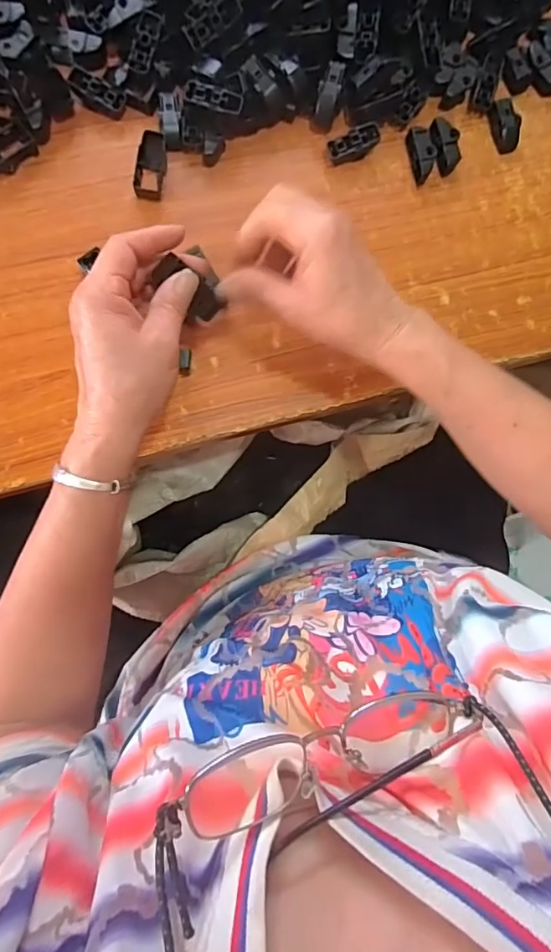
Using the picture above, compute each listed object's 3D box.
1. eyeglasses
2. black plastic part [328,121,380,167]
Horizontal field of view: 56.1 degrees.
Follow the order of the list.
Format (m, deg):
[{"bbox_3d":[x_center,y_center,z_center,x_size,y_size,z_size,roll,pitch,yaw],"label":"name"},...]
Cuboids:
[{"bbox_3d":[0.021,0.123,0.216,0.136,0.036,0.046,-9,90,-18],"label":"eyeglasses"},{"bbox_3d":[0.070,-0.292,0.455,0.045,0.012,0.022,-28,90,-6],"label":"black plastic part"}]

